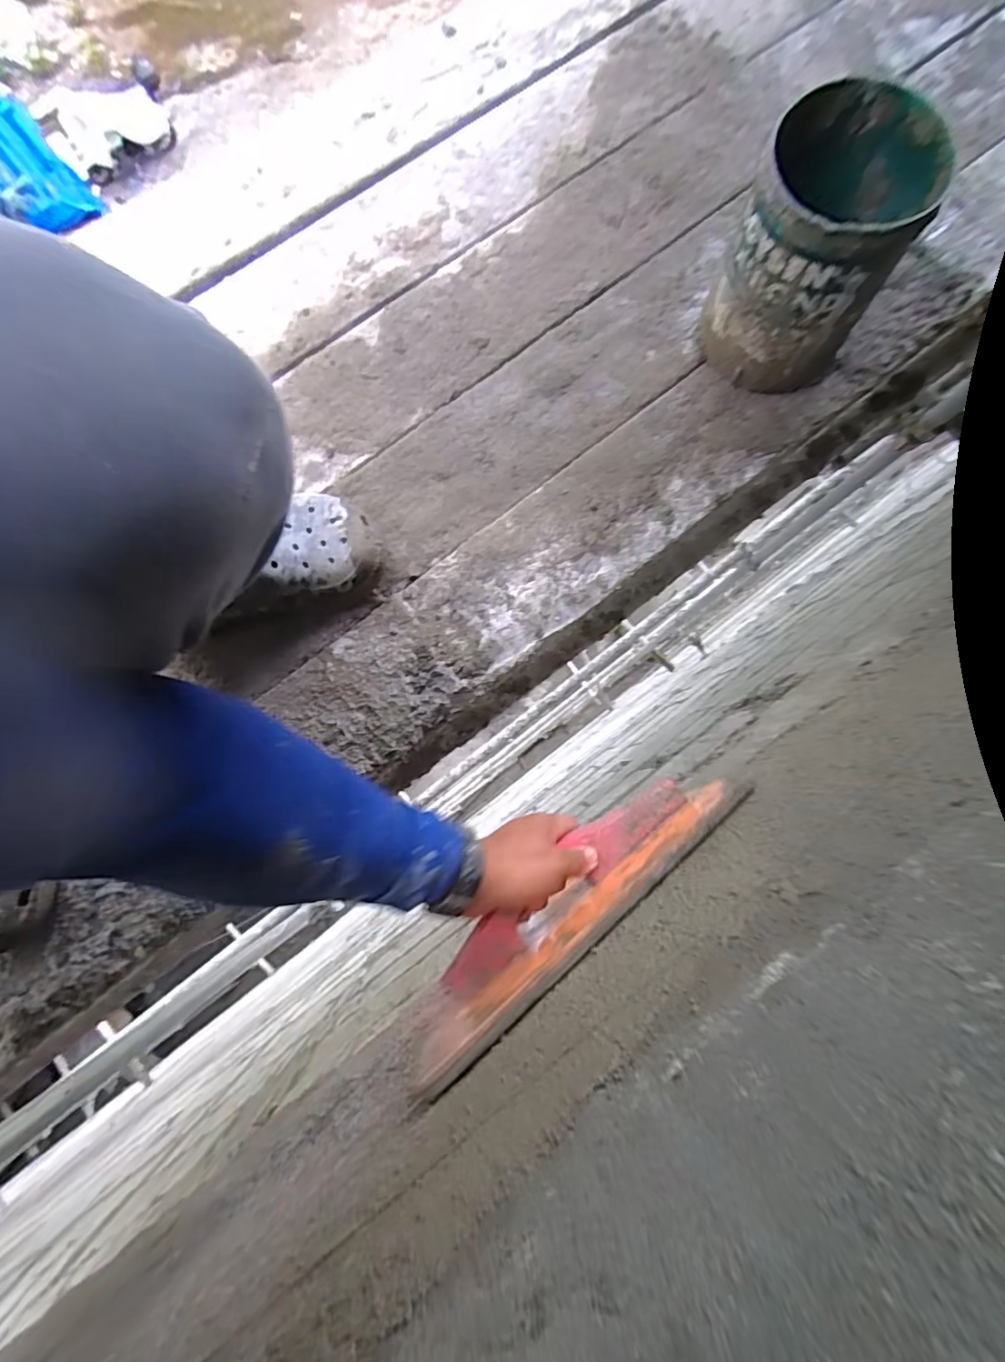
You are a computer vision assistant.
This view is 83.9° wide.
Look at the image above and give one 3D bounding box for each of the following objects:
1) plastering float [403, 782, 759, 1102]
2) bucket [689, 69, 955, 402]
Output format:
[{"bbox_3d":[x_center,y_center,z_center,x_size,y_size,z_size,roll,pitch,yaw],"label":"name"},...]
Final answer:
[{"bbox_3d":[0.056,0.178,0.456,0.323,0.105,0.056,-36,81,-21],"label":"plastering float"},{"bbox_3d":[0.332,-0.461,0.608,0.160,0.203,0.197,28,83,5],"label":"bucket"}]

